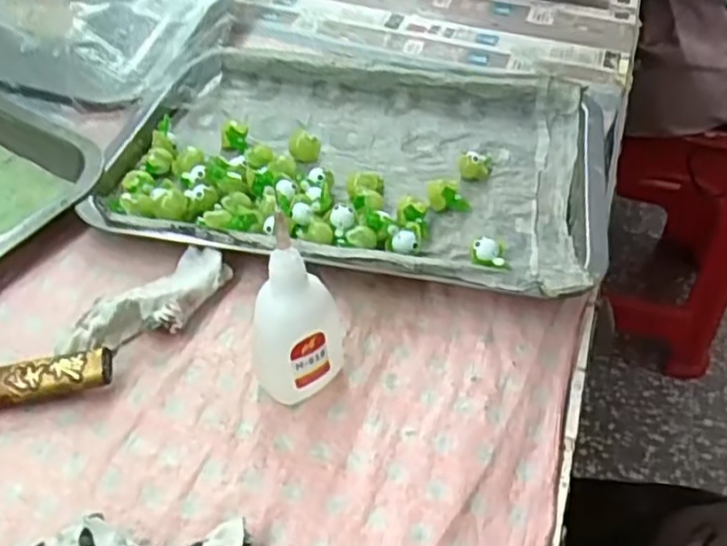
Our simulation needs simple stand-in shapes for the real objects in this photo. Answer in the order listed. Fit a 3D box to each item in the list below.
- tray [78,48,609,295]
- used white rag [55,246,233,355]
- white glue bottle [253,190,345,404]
[{"bbox_3d":[-0.001,-0.076,0.457,0.302,0.029,0.207,10,46,8],"label":"tray"},{"bbox_3d":[-0.115,0.015,0.373,0.093,0.019,0.045,-27,52,-25],"label":"used white rag"},{"bbox_3d":[-0.030,0.018,0.316,0.032,0.101,0.034,13,47,11],"label":"white glue bottle"}]

